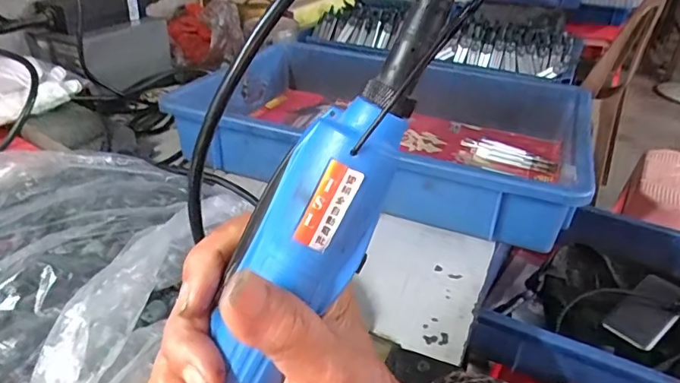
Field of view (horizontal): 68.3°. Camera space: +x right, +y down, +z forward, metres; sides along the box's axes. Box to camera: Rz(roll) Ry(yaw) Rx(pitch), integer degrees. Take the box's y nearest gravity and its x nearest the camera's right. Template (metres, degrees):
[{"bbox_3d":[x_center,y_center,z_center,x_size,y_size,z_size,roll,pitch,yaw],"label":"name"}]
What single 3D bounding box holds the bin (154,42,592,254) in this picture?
[{"bbox_3d":[0.061,-0.089,0.616,0.429,0.083,0.322,14,32,19],"label":"bin"}]

